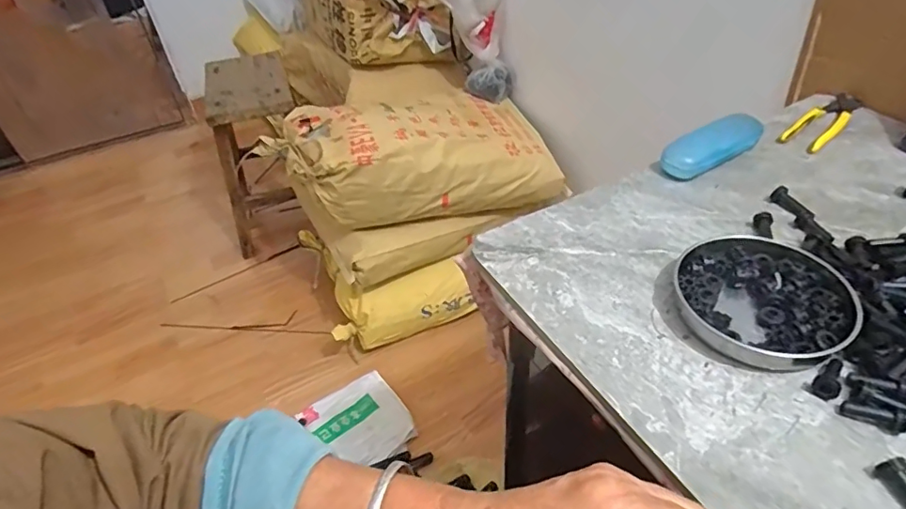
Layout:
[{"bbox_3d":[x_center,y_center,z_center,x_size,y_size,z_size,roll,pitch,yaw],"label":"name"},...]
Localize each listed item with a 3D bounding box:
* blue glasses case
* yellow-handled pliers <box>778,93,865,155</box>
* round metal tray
[{"bbox_3d":[0.312,-0.132,0.632,0.141,0.040,0.047,-25,47,-20],"label":"blue glasses case"},{"bbox_3d":[0.481,-0.173,0.679,0.154,0.014,0.045,-32,50,-26],"label":"yellow-handled pliers"},{"bbox_3d":[0.265,0.037,0.457,0.133,0.022,0.145,-2,43,2],"label":"round metal tray"}]

